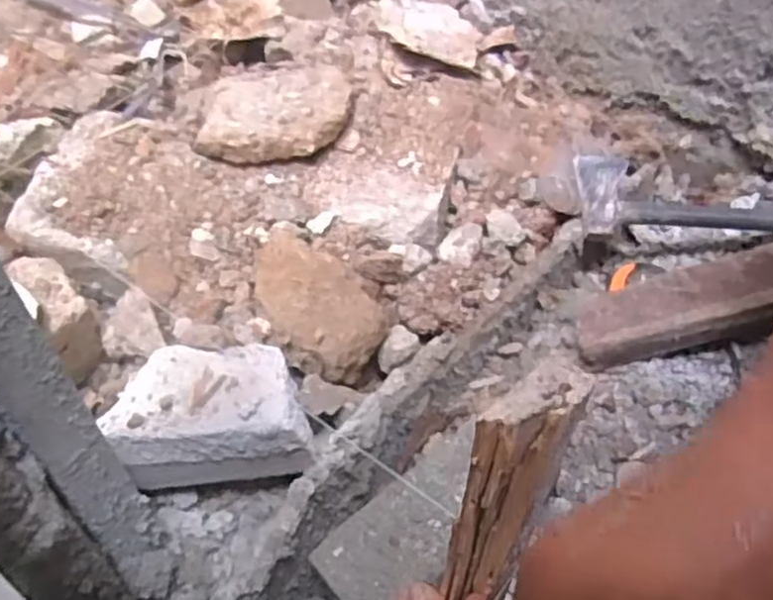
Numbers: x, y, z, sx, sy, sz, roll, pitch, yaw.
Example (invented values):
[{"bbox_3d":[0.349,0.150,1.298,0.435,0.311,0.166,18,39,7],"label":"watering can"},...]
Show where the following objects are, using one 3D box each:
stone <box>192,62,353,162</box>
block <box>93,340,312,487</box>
[{"bbox_3d":[-0.116,-0.203,0.756,0.157,0.045,0.159,-4,47,-1],"label":"stone"},{"bbox_3d":[-0.141,0.085,0.557,0.168,0.068,0.096,-4,47,-1],"label":"block"}]

